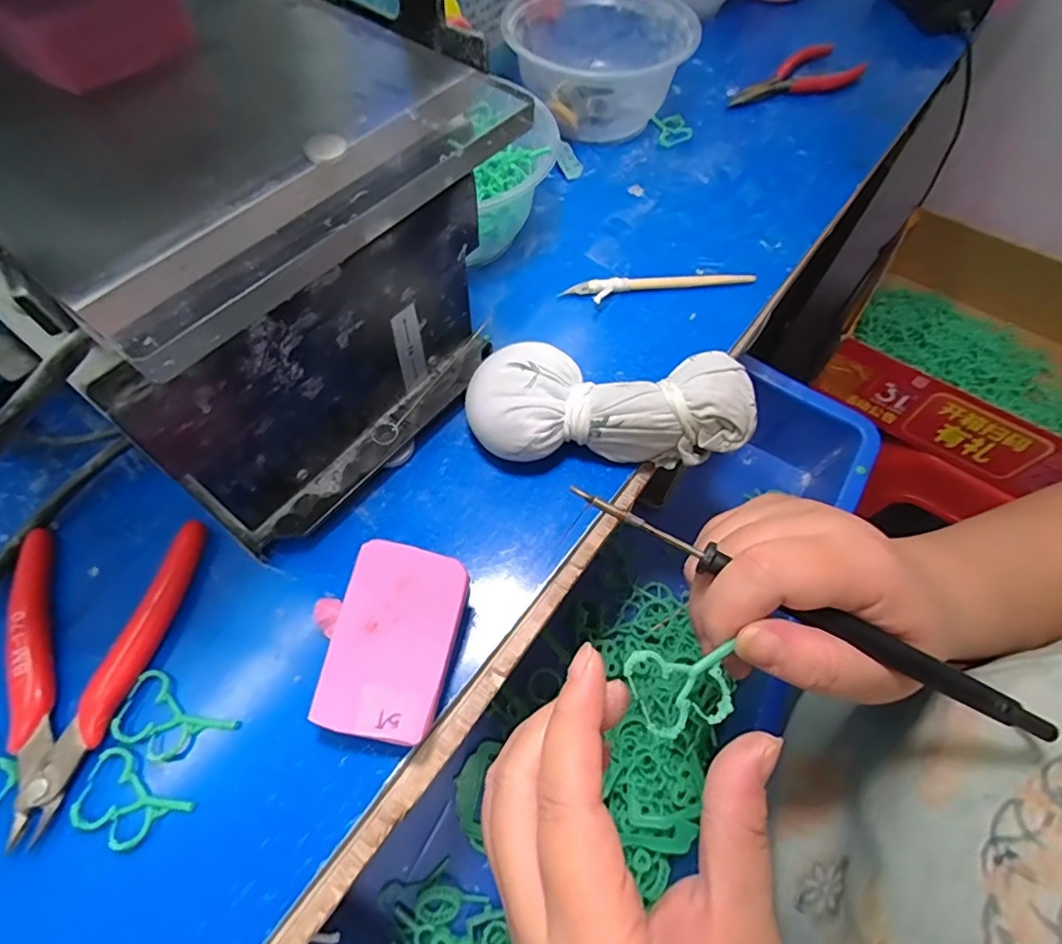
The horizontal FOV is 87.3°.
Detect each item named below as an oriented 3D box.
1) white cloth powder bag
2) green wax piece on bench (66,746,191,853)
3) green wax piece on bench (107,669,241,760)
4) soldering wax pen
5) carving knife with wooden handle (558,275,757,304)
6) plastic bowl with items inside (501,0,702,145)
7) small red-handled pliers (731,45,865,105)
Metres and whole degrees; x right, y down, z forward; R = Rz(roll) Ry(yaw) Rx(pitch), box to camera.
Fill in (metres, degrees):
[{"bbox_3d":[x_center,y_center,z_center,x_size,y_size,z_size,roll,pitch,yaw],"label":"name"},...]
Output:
[{"bbox_3d":[0.038,-0.035,0.278,0.137,0.042,0.061,0,62,-2],"label":"white cloth powder bag"},{"bbox_3d":[-0.149,0.122,0.205,0.041,0.004,0.025,25,64,11],"label":"green wax piece on bench"},{"bbox_3d":[-0.142,0.099,0.218,0.045,0.004,0.025,25,64,11],"label":"green wax piece on bench"},{"bbox_3d":[0.088,0.044,0.187,0.163,0.006,0.008,27,64,13],"label":"soldering wax pen"},{"bbox_3d":[0.080,-0.116,0.341,0.118,0.008,0.016,-10,62,-7],"label":"carving knife with wooden handle"},{"bbox_3d":[0.046,-0.302,0.414,0.133,0.059,0.117,-14,63,-9],"label":"plastic bowl with items inside"},{"bbox_3d":[0.218,-0.325,0.456,0.124,0.017,0.044,-21,64,-13],"label":"small red-handled pliers"}]

